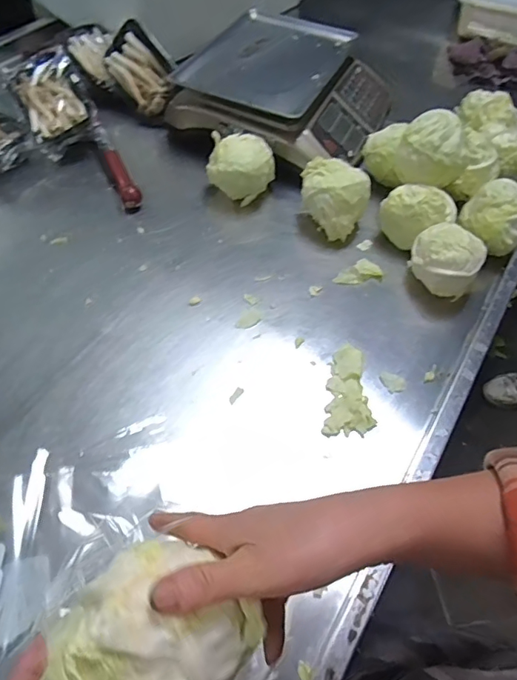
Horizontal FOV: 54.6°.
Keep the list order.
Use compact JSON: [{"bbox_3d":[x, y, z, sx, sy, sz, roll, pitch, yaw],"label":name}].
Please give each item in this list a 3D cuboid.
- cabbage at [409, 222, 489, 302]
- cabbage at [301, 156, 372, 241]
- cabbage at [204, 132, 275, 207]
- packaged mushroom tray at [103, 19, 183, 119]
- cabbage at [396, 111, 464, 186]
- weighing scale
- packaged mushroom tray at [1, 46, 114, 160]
[{"bbox_3d":[0.263,-0.108,0.717,0.096,0.093,0.077,26,57,14],"label":"cabbage"},{"bbox_3d":[0.117,-0.217,0.785,0.104,0.097,0.102,10,55,3],"label":"cabbage"},{"bbox_3d":[-0.027,-0.278,0.823,0.108,0.087,0.085,2,55,-3],"label":"cabbage"},{"bbox_3d":[-0.216,-0.492,0.926,0.110,0.031,0.161,-38,91,21],"label":"packaged mushroom tray"},{"bbox_3d":[0.263,-0.284,0.751,0.101,0.080,0.081,18,55,9],"label":"cabbage"},{"bbox_3d":[0.058,-0.463,0.939,0.341,0.104,0.344,22,56,12],"label":"weighing scale"},{"bbox_3d":[-0.351,-0.409,0.865,0.120,0.033,0.199,-29,85,-7],"label":"packaged mushroom tray"}]

